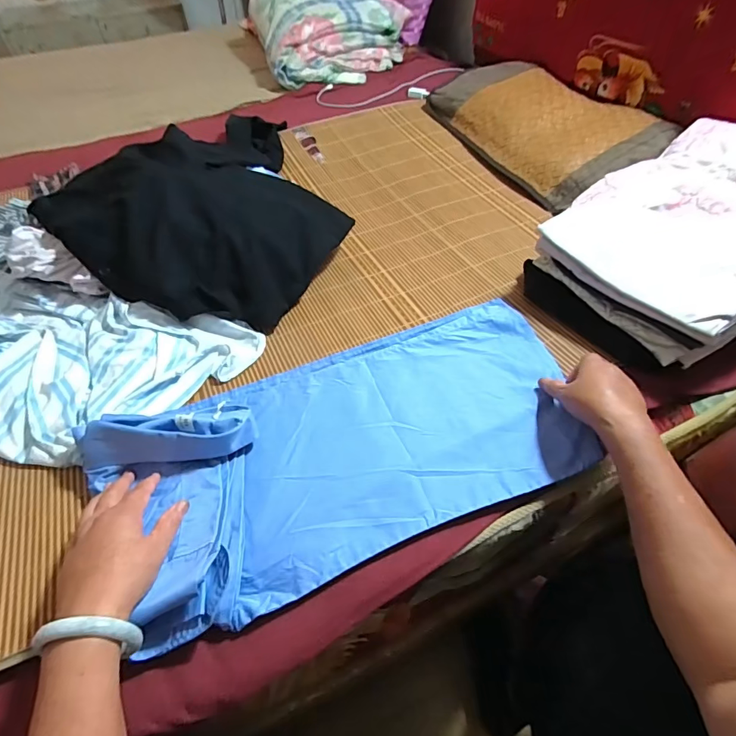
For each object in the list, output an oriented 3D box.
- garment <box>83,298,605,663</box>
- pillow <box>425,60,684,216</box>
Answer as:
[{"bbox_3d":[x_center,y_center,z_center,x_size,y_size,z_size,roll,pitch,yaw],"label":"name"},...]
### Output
[{"bbox_3d":[-0.003,0.068,0.508,0.560,0.055,0.277,-19,53,-15],"label":"garment"},{"bbox_3d":[0.412,-0.583,1.031,0.312,0.112,0.564,-19,53,-15],"label":"pillow"}]

